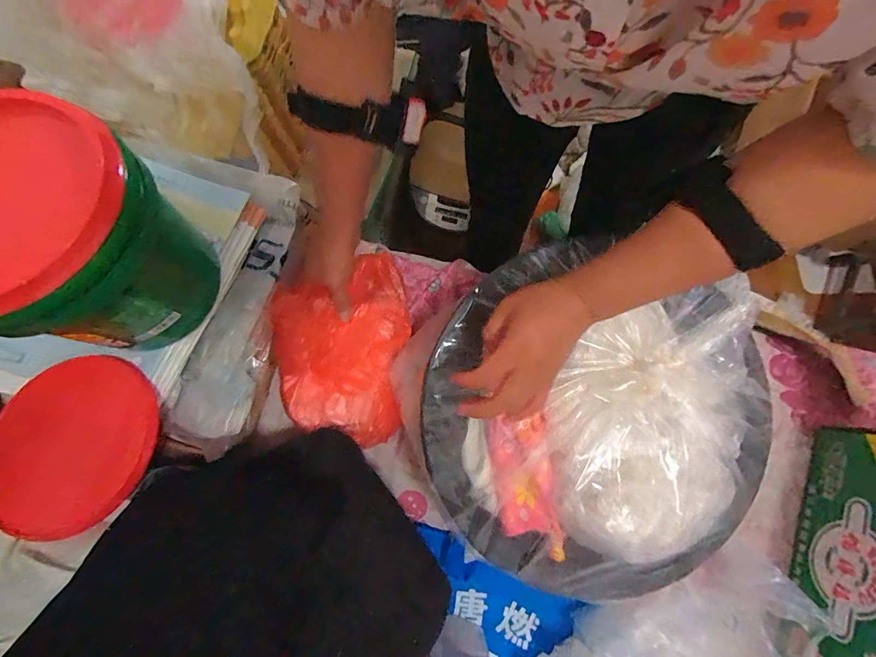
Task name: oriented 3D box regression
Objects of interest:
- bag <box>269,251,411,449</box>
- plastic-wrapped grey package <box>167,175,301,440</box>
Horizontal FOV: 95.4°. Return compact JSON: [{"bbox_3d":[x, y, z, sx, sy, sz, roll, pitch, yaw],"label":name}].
[{"bbox_3d":[-0.129,0.017,0.532,0.165,0.080,0.239,7,76,0],"label":"bag"},{"bbox_3d":[-0.235,-0.031,0.495,0.084,0.029,0.323,14,76,2],"label":"plastic-wrapped grey package"}]

